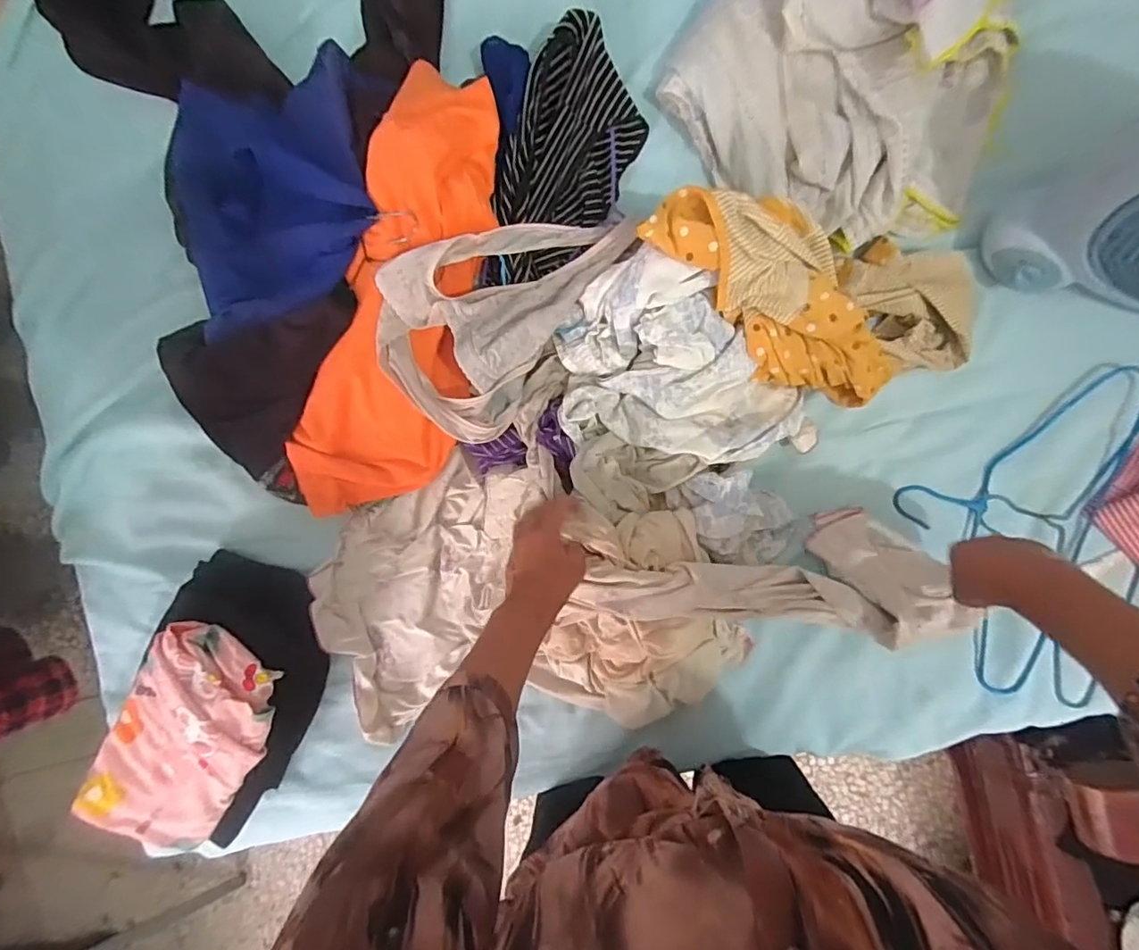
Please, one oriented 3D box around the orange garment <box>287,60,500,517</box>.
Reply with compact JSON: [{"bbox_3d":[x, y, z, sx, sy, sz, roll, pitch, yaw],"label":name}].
[{"bbox_3d":[-0.192,-0.187,0.649,0.189,0.073,0.529,22,94,4],"label":"orange garment"}]

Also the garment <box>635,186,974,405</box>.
[{"bbox_3d":[0.270,-0.193,0.602,0.400,0.075,0.189,14,97,-15],"label":"garment"}]

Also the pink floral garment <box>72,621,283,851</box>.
[{"bbox_3d":[-0.438,0.304,0.621,0.163,0.049,0.280,32,94,3],"label":"pink floral garment"}]

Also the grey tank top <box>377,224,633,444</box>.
[{"bbox_3d":[-0.095,-0.206,0.635,0.216,0.081,0.308,34,94,3],"label":"grey tank top"}]

